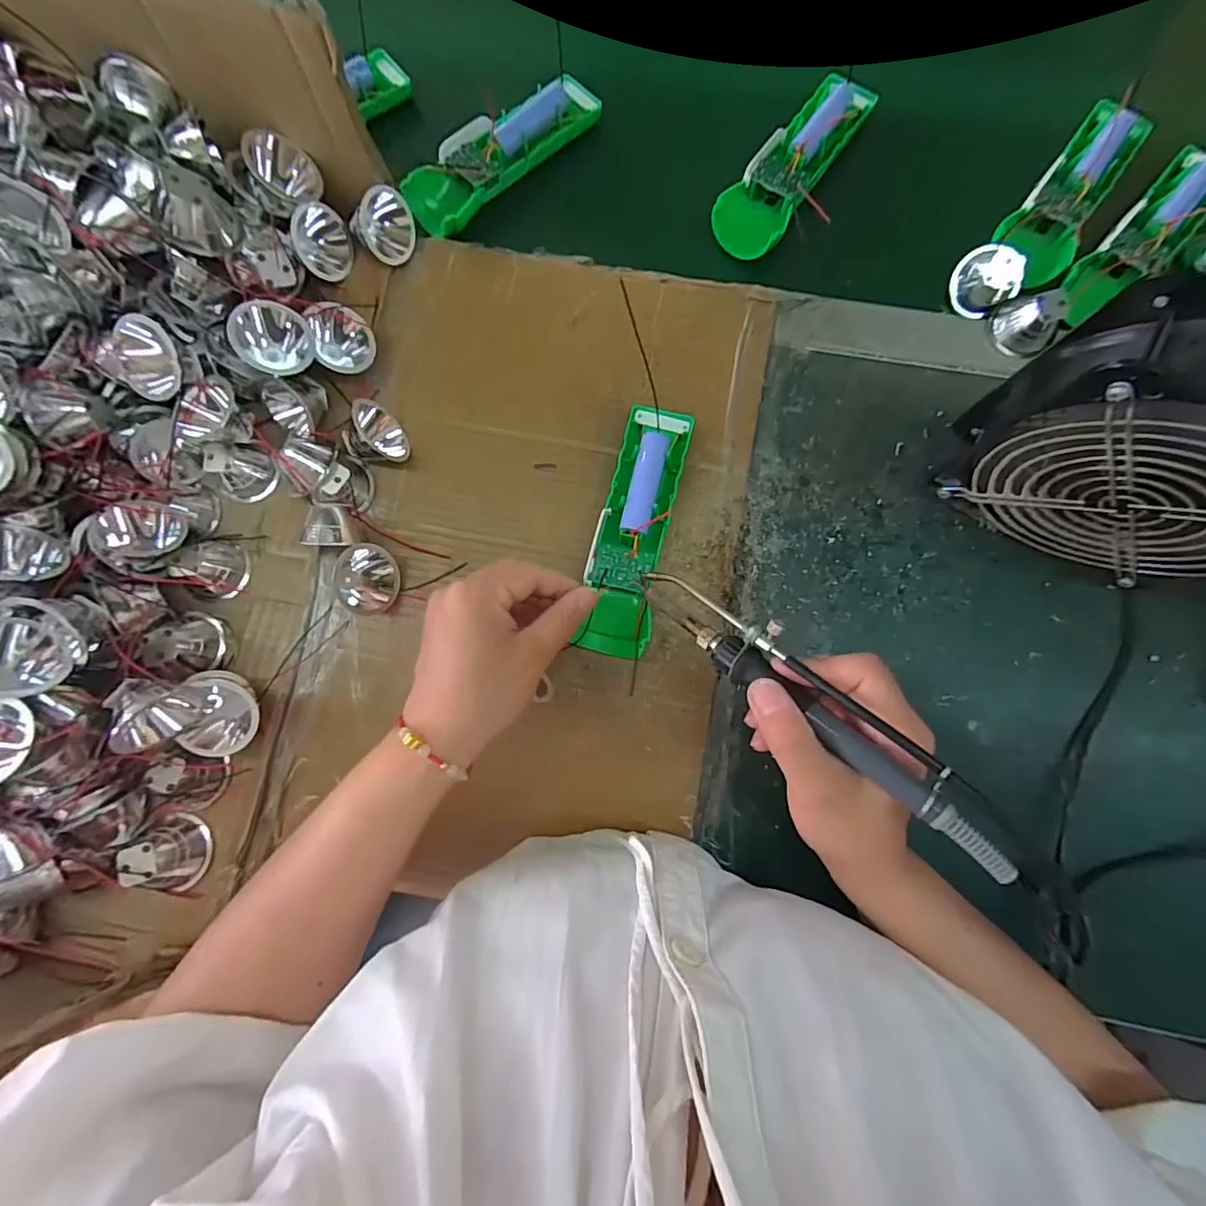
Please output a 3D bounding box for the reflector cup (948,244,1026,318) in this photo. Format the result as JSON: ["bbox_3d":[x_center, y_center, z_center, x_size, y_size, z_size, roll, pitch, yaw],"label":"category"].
[{"bbox_3d":[0.259,-0.218,0.358,0.041,0.040,0.021,42,85,7],"label":"reflector cup"}]

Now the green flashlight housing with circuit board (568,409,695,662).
[{"bbox_3d":[0.020,-0.047,0.330,0.043,0.023,0.158,13,84,1],"label":"green flashlight housing with circuit board"}]

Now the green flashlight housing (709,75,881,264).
[{"bbox_3d":[0.131,-0.308,0.371,0.050,0.018,0.146,33,84,6],"label":"green flashlight housing"}]

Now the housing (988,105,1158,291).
[{"bbox_3d":[0.314,-0.273,0.356,0.048,0.035,0.126,38,84,6],"label":"housing"}]

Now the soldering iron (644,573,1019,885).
[{"bbox_3d":[0.094,0.042,0.248,0.198,0.023,0.029,41,87,27],"label":"soldering iron"}]

